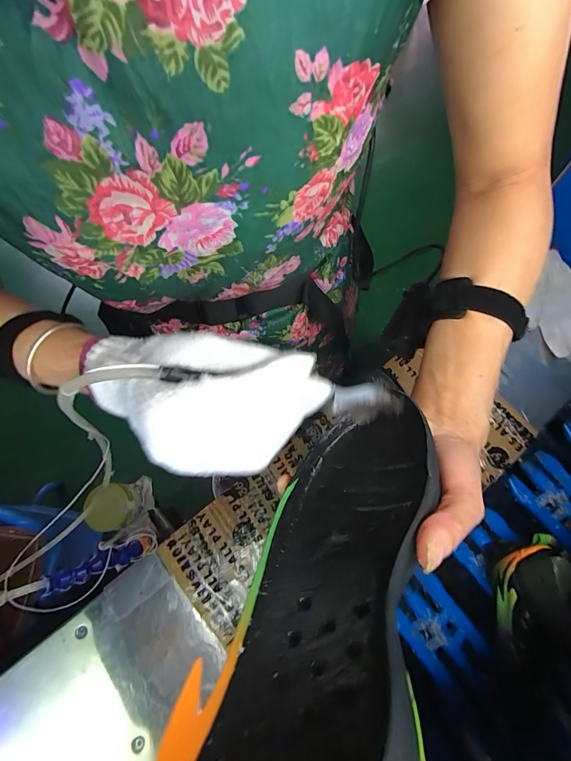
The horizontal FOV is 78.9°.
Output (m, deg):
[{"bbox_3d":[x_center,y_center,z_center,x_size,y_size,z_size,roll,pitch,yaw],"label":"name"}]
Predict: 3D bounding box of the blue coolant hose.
[{"bbox_3d":[-0.234,0.235,0.450,0.018,0.149,0.024,-37,72,18],"label":"blue coolant hose"}]

